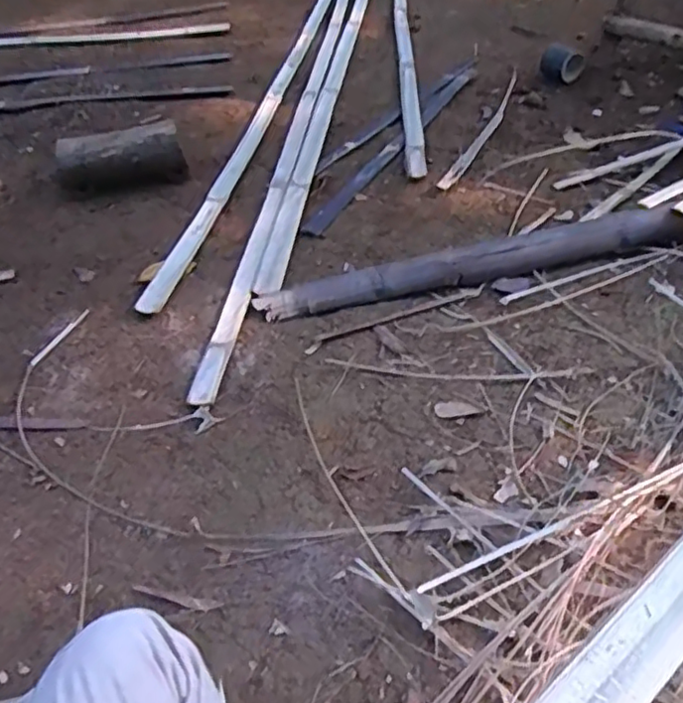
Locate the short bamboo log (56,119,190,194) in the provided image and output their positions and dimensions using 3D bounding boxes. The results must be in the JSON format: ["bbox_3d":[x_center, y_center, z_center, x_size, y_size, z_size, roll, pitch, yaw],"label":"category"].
[{"bbox_3d":[-0.530,-0.465,1.565,0.287,0.117,0.118,-14,45,-11],"label":"short bamboo log"}]

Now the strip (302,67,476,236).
[{"bbox_3d":[0.163,-0.555,1.688,0.052,0.020,0.957,21,53,21],"label":"strip"}]

